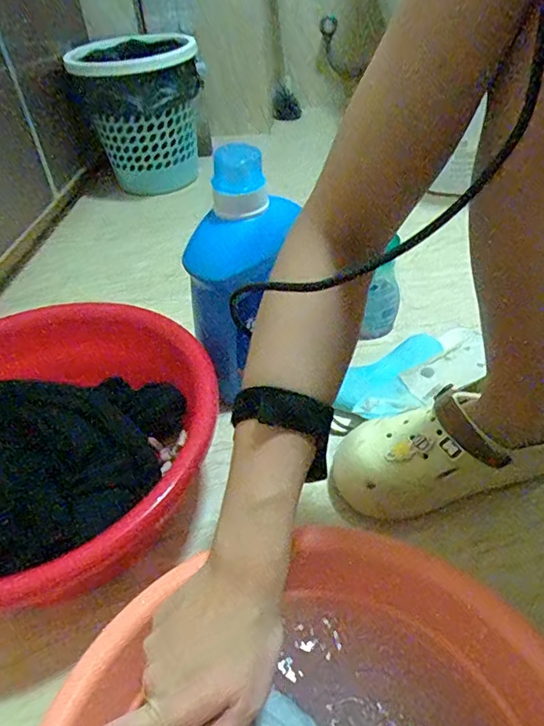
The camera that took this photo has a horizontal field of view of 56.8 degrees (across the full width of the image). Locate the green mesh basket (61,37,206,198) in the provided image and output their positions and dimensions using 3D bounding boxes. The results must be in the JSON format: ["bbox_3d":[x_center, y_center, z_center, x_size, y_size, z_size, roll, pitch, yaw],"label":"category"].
[{"bbox_3d":[-0.280,-0.547,1.112,0.248,0.279,0.236,-7,42,-4],"label":"green mesh basket"}]

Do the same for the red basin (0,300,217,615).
[{"bbox_3d":[-0.232,0.103,0.533,0.338,0.149,0.340,-2,42,2],"label":"red basin"}]

